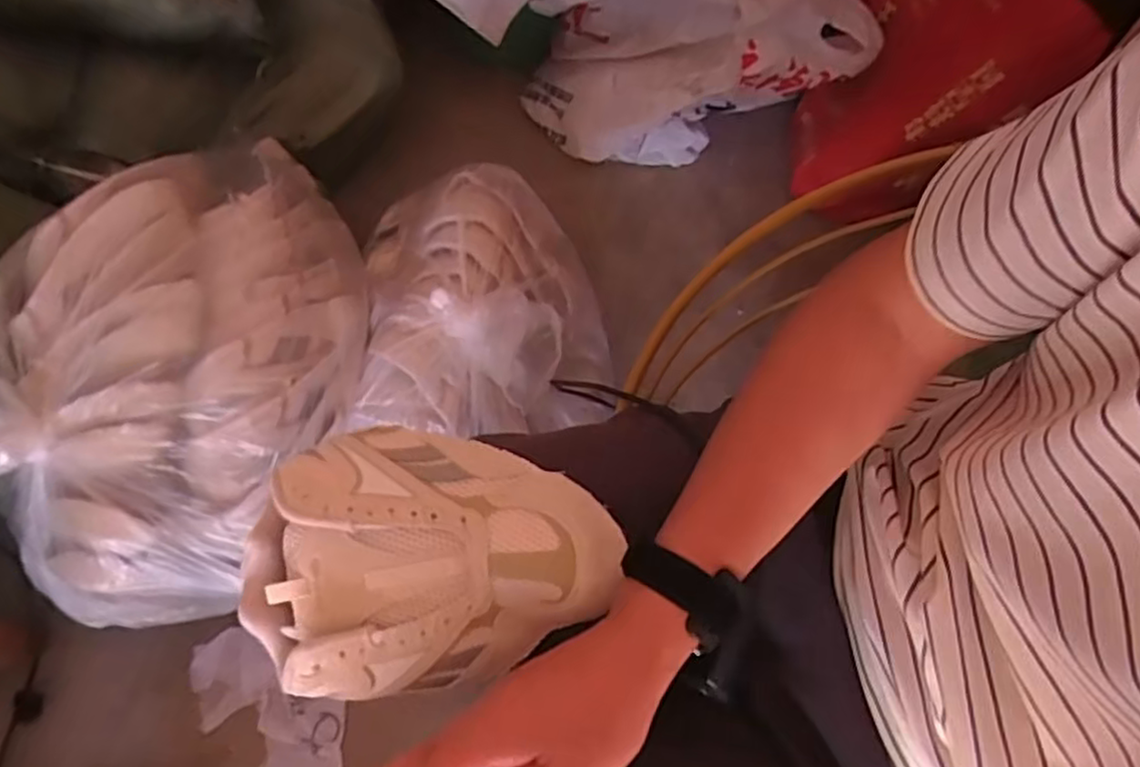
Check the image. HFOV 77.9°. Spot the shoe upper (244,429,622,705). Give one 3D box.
[{"bbox_3d":[-0.083,0.098,0.426,0.212,0.062,0.152,-6,67,-5],"label":"shoe upper"}]

